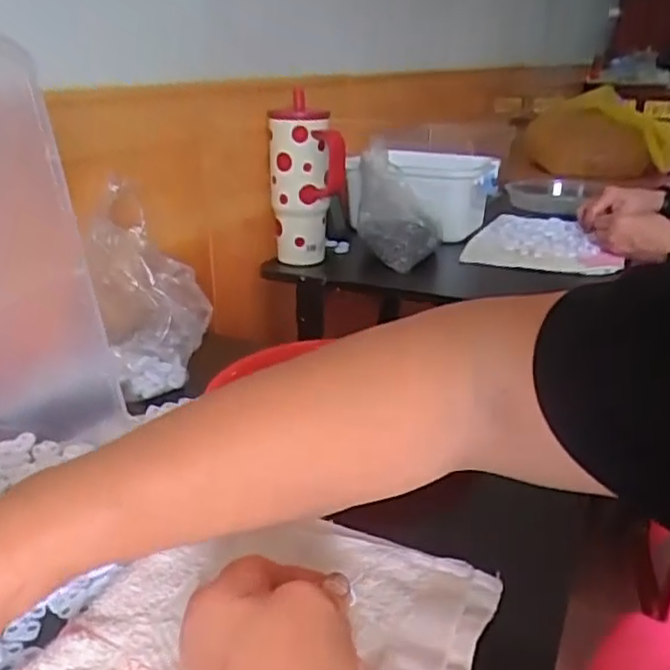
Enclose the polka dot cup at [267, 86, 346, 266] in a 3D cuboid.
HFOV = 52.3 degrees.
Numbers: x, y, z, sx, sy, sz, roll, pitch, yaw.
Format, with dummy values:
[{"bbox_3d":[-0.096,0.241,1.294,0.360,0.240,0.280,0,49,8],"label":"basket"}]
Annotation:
[{"bbox_3d":[-0.041,-0.227,0.998,0.101,0.229,0.112,3,23,4],"label":"polka dot cup"}]

